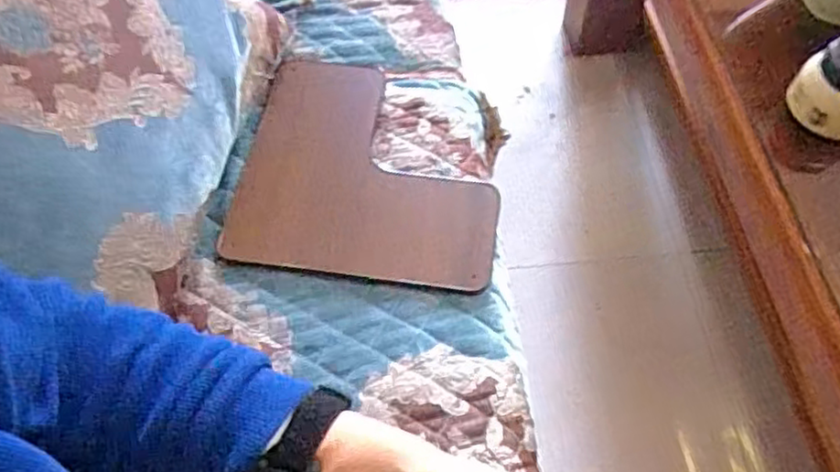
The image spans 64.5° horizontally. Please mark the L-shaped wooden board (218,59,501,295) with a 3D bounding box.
[{"bbox_3d":[-0.053,-0.078,0.716,0.277,0.014,0.278,8,61,6],"label":"L-shaped wooden board"}]

